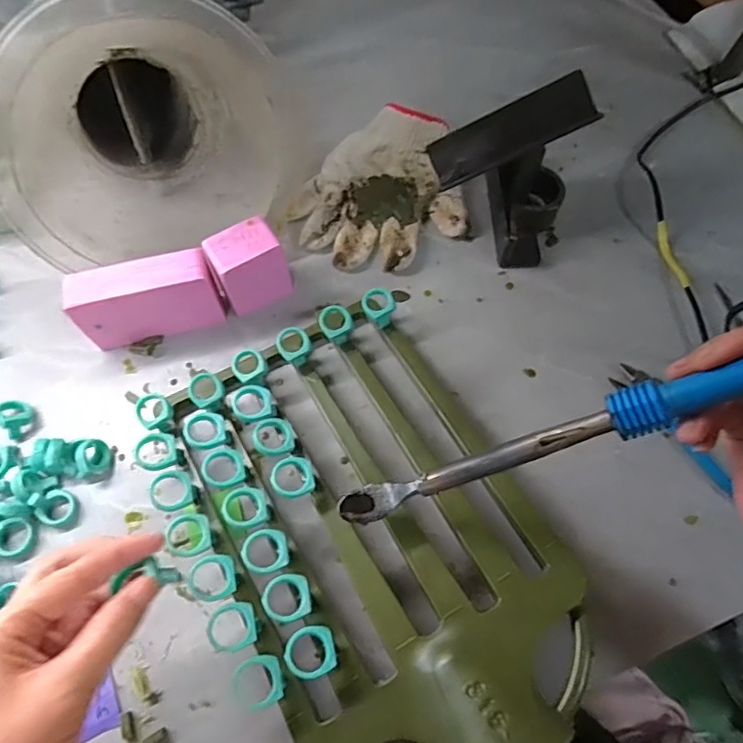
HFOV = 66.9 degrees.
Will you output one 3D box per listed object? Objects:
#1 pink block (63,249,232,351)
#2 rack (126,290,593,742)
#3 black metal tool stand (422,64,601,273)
[{"bbox_3d":[-0.177,-0.058,0.450,0.107,0.067,0.033,-14,66,-7],"label":"pink block"},{"bbox_3d":[0.000,0.095,0.375,0.220,0.087,0.324,-27,68,-12],"label":"rack"},{"bbox_3d":[0.118,-0.161,0.477,0.120,0.111,0.097,-7,65,-3],"label":"black metal tool stand"}]

